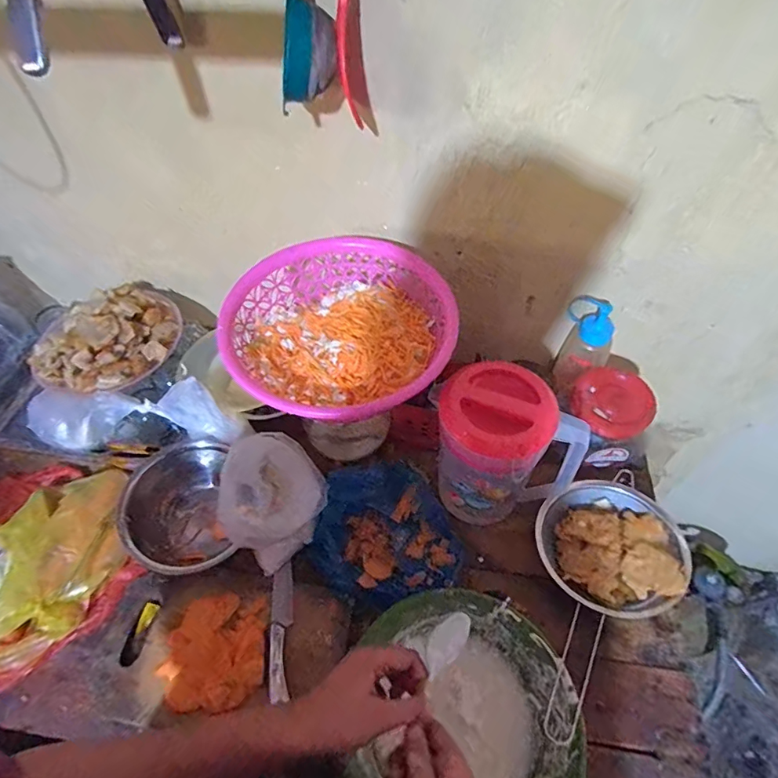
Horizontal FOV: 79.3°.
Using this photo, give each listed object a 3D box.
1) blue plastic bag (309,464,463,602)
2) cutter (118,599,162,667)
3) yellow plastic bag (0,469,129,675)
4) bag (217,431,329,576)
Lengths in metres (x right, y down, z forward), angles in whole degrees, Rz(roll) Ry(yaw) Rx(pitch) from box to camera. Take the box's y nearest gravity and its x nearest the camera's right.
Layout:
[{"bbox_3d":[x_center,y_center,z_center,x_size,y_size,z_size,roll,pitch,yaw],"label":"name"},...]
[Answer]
[{"bbox_3d":[-0.007,0.189,0.624,0.190,0.066,0.163,-9,55,-5],"label":"blue plastic bag"},{"bbox_3d":[-0.313,0.307,0.592,0.025,0.006,0.075,10,55,8],"label":"cutter"},{"bbox_3d":[-0.467,0.219,0.632,0.189,0.033,0.254,14,56,11],"label":"yellow plastic bag"},{"bbox_3d":[-0.151,0.141,0.610,0.121,0.150,0.112,-30,59,-19],"label":"bag"}]

